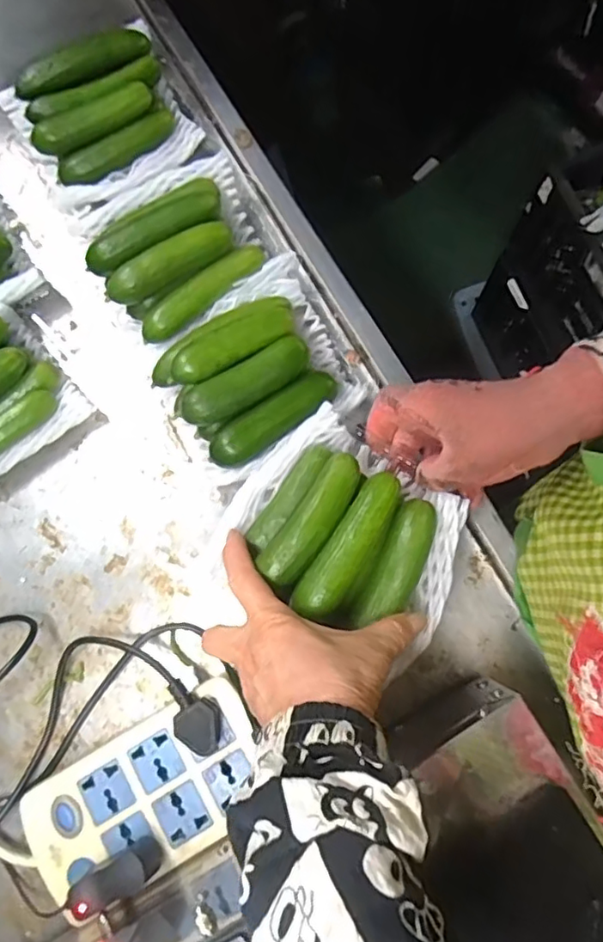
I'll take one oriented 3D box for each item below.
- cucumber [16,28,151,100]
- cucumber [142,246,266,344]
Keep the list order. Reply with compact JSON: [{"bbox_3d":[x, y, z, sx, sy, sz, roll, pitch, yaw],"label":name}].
[{"bbox_3d":[-0.193,-0.359,0.510,0.120,0.023,0.021,-24,78,-4],"label":"cucumber"},{"bbox_3d":[-0.082,-0.147,0.477,0.116,0.025,0.023,-33,78,-6],"label":"cucumber"}]

